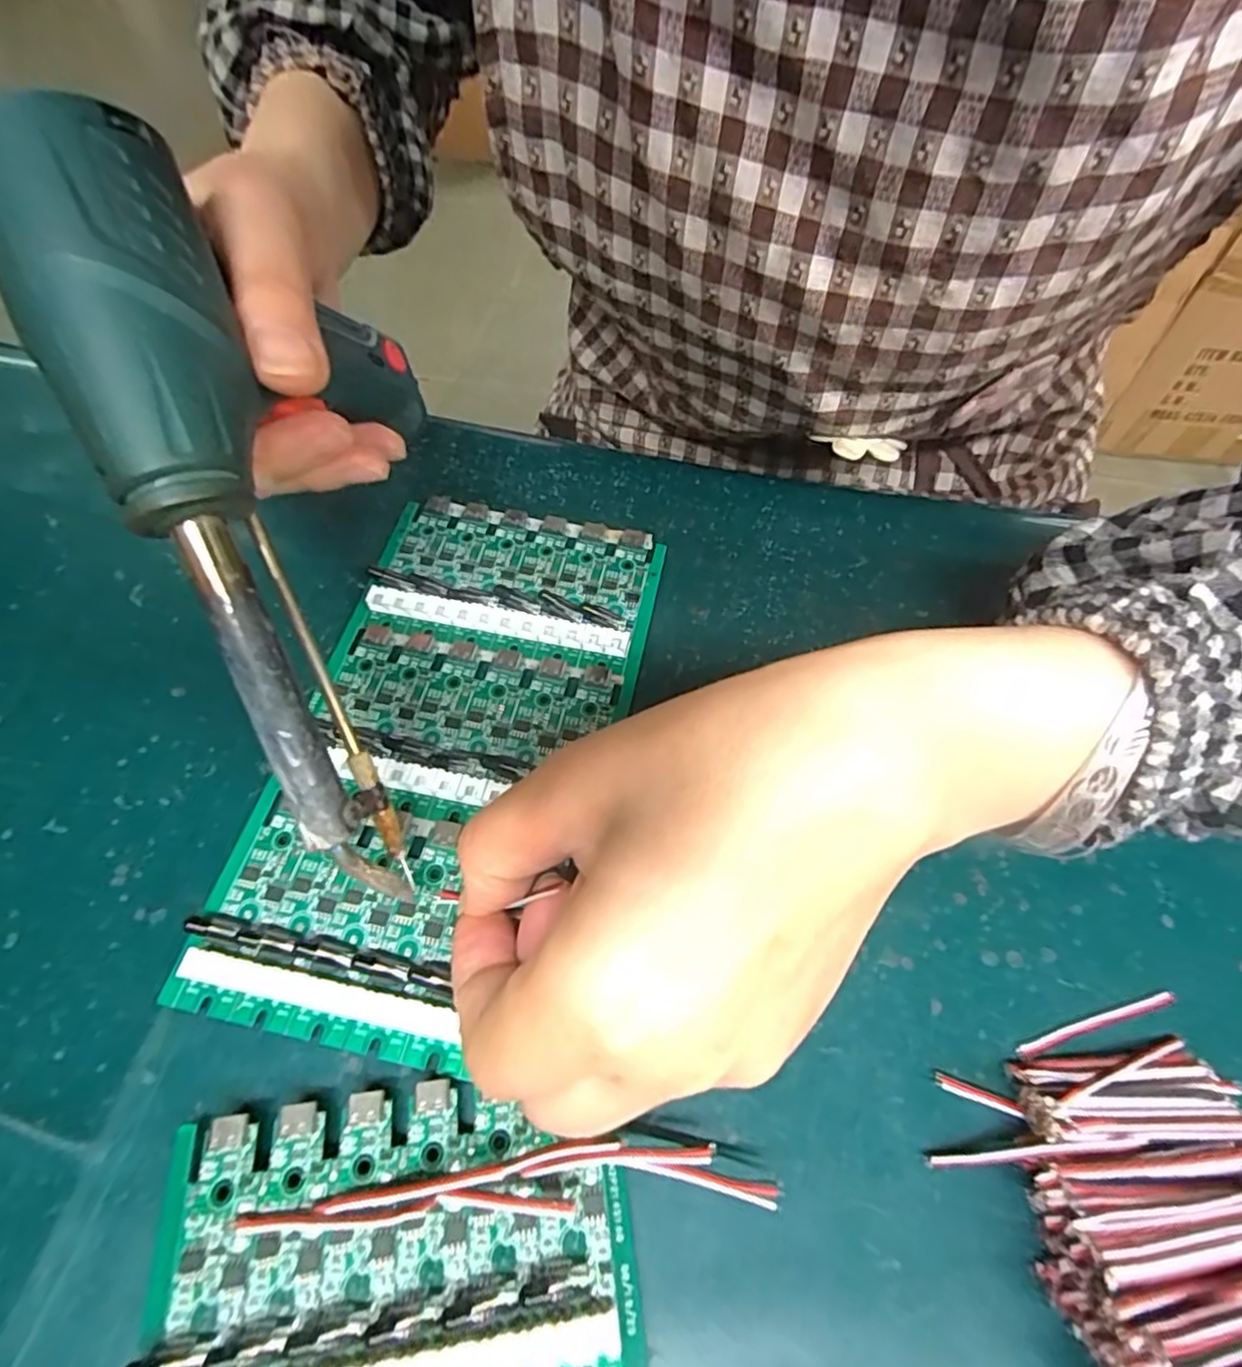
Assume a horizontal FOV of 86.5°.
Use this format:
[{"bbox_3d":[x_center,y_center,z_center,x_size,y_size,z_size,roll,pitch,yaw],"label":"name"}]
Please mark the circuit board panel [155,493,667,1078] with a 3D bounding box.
[{"bbox_3d":[-0.054,0.013,0.218,0.103,0.010,0.189,11,61,6],"label":"circuit board panel"}]

